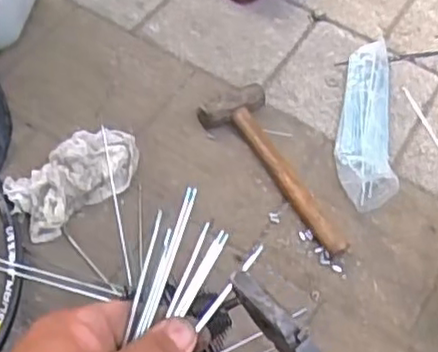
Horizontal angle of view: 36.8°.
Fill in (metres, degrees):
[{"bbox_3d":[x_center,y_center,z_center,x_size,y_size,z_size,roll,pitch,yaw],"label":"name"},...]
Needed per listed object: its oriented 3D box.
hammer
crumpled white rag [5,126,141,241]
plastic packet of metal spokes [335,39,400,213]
[{"bbox_3d":[0.076,-0.010,1.000,0.111,0.044,0.323,-21,63,-18],"label":"hammer"},{"bbox_3d":[-0.202,0.001,0.951,0.203,0.053,0.098,-35,68,-24],"label":"crumpled white rag"},{"bbox_3d":[0.239,-0.089,1.076,0.089,0.026,0.322,8,56,-2],"label":"plastic packet of metal spokes"}]

